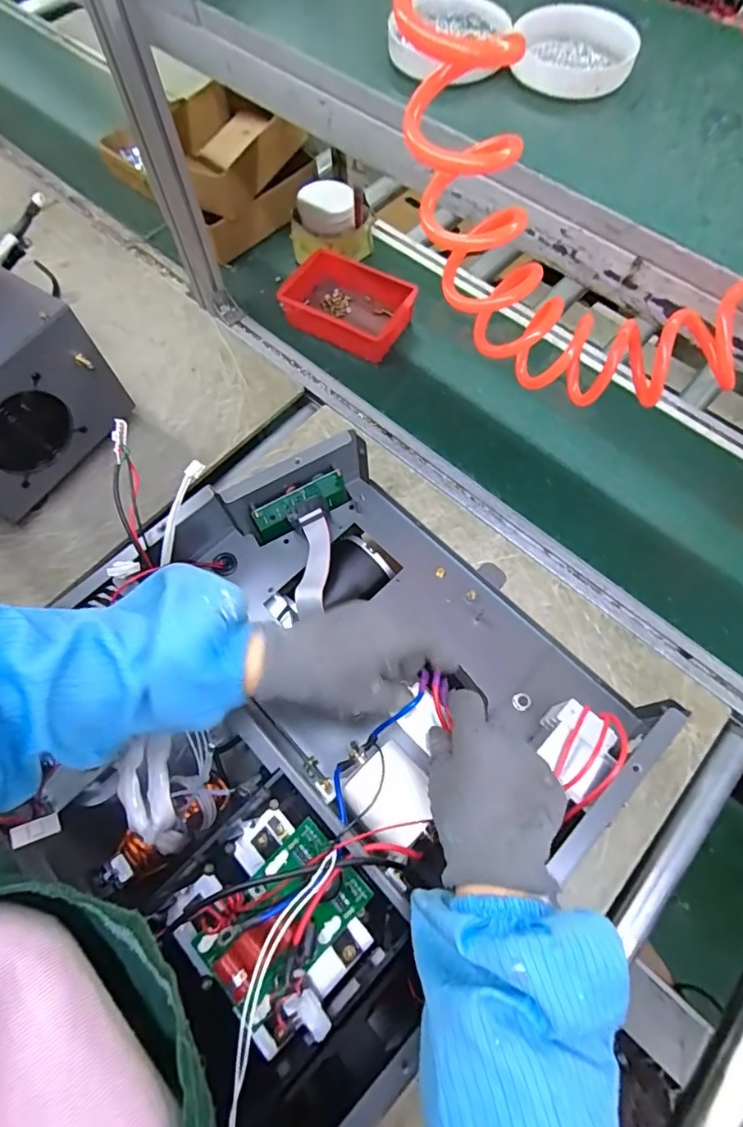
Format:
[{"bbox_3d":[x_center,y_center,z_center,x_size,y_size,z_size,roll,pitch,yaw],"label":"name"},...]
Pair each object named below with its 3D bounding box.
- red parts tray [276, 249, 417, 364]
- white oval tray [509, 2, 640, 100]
[{"bbox_3d":[-0.038,-0.434,0.832,0.203,0.051,0.153,25,70,11],"label":"red parts tray"},{"bbox_3d":[0.178,-0.458,0.439,0.100,0.019,0.136,8,68,4],"label":"white oval tray"}]

